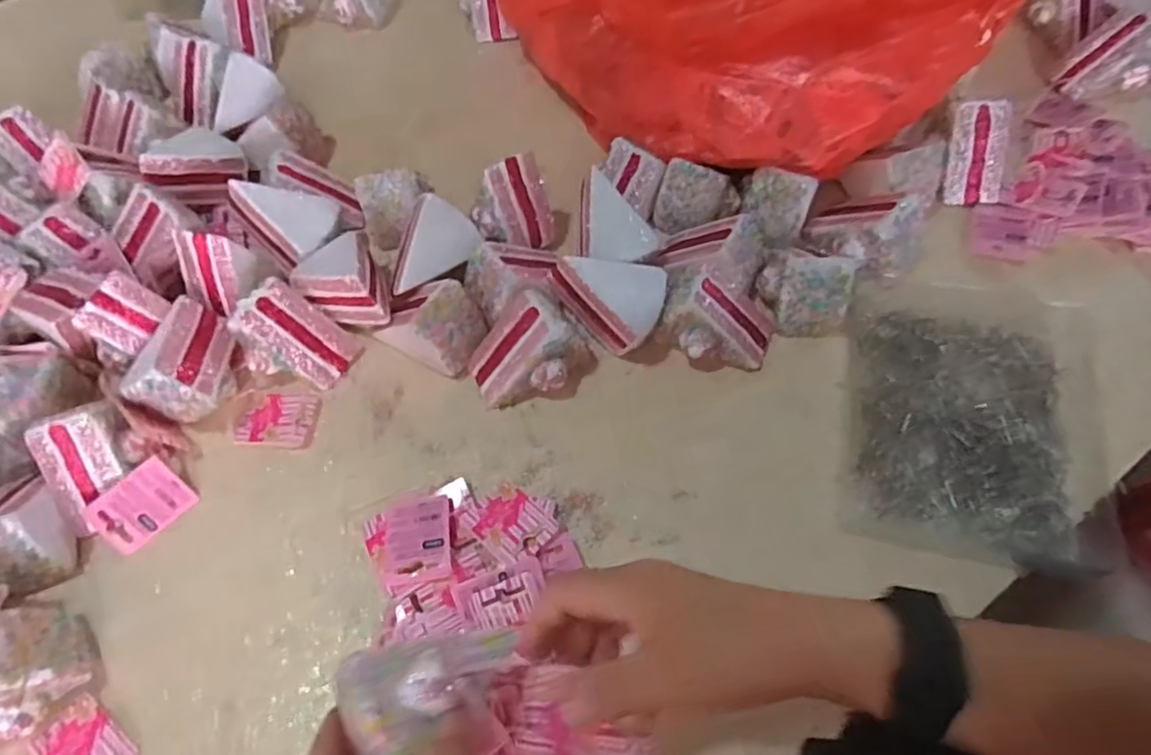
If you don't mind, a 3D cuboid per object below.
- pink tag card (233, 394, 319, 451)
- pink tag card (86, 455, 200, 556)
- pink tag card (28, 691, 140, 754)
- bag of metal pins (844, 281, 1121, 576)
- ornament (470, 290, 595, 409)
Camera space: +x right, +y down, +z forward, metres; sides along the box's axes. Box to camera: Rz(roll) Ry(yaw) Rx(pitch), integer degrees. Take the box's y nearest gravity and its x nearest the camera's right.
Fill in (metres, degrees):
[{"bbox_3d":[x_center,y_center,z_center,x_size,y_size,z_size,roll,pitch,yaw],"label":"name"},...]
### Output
[{"bbox_3d":[-0.242,0.035,0.540,0.060,0.006,0.048,0,60,2],"label":"pink tag card"},{"bbox_3d":[-0.327,0.096,0.501,0.061,0.005,0.048,-42,96,-19],"label":"pink tag card"},{"bbox_3d":[-0.314,0.239,0.424,0.061,0.004,0.042,35,62,14],"label":"pink tag card"},{"bbox_3d":[0.303,0.021,0.509,0.180,0.026,0.232,8,61,6],"label":"bag of metal pins"},{"bbox_3d":[-0.037,-0.025,0.529,0.097,0.065,0.070,-13,62,-5],"label":"ornament"}]

